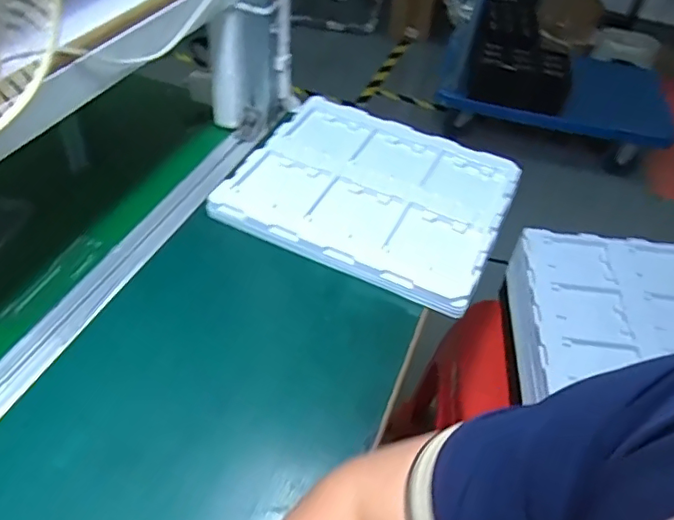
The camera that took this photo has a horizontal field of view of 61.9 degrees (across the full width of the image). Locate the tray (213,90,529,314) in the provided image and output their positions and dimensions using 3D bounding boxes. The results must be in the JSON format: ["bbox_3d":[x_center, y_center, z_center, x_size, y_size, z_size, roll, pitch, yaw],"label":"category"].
[{"bbox_3d":[0.049,-0.091,0.724,0.321,0.038,0.283,22,47,14],"label":"tray"}]

